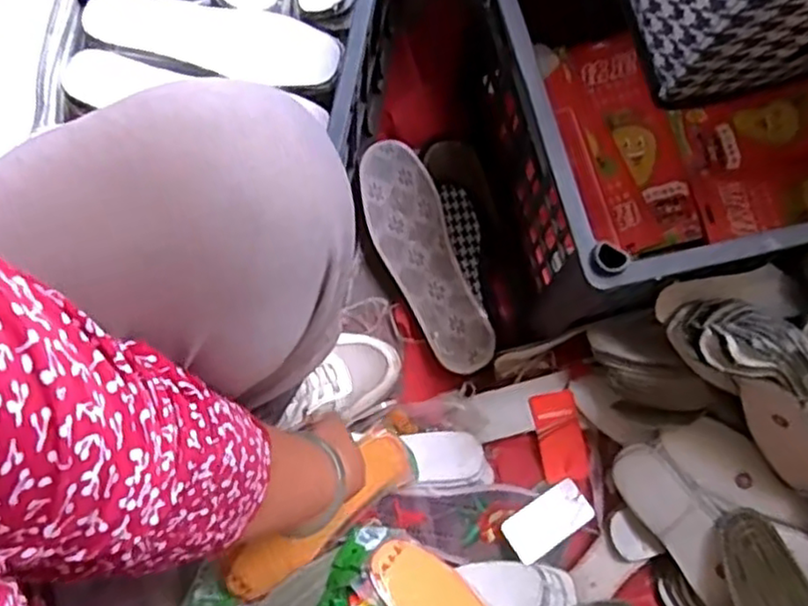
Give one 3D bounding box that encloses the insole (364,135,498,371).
[{"bbox_3d":[0.018,-0.049,0.719,0.078,0.012,0.257,-23,78,9],"label":"insole"}]

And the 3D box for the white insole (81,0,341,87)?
[{"bbox_3d":[-0.163,-0.233,0.582,0.220,0.019,0.064,14,78,2],"label":"white insole"}]

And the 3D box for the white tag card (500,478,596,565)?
[{"bbox_3d":[0.143,0.217,0.673,0.091,0.004,0.046,-28,71,-18],"label":"white tag card"}]

